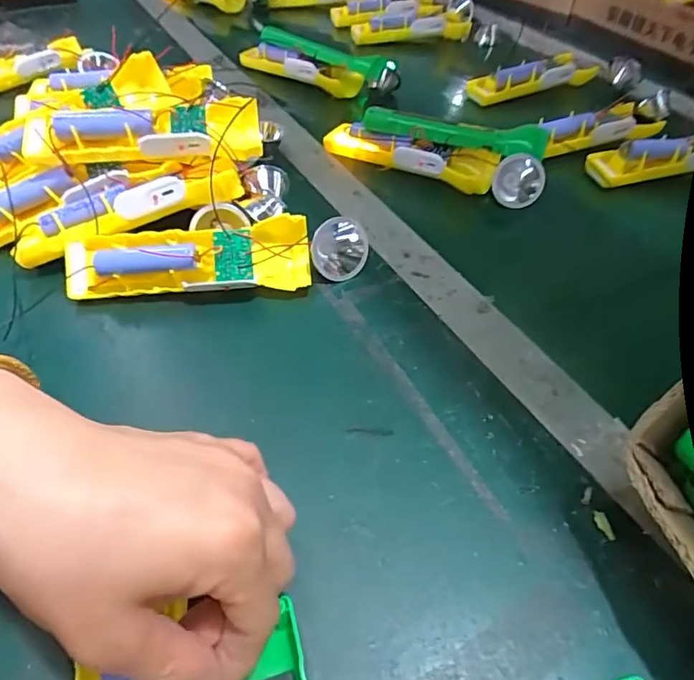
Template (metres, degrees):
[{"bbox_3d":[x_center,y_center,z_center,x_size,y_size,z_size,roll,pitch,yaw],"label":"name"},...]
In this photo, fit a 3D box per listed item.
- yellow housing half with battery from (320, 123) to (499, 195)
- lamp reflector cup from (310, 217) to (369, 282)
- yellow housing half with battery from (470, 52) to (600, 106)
[{"bbox_3d":[0.055,-0.177,0.485,0.166,0.028,0.036,22,55,16],"label":"yellow housing half with battery"},{"bbox_3d":[-0.007,-0.067,0.369,0.039,0.040,0.029,-4,52,-3],"label":"lamp reflector cup"},{"bbox_3d":[0.230,-0.325,0.630,0.164,0.034,0.033,-13,53,-10],"label":"yellow housing half with battery"}]

